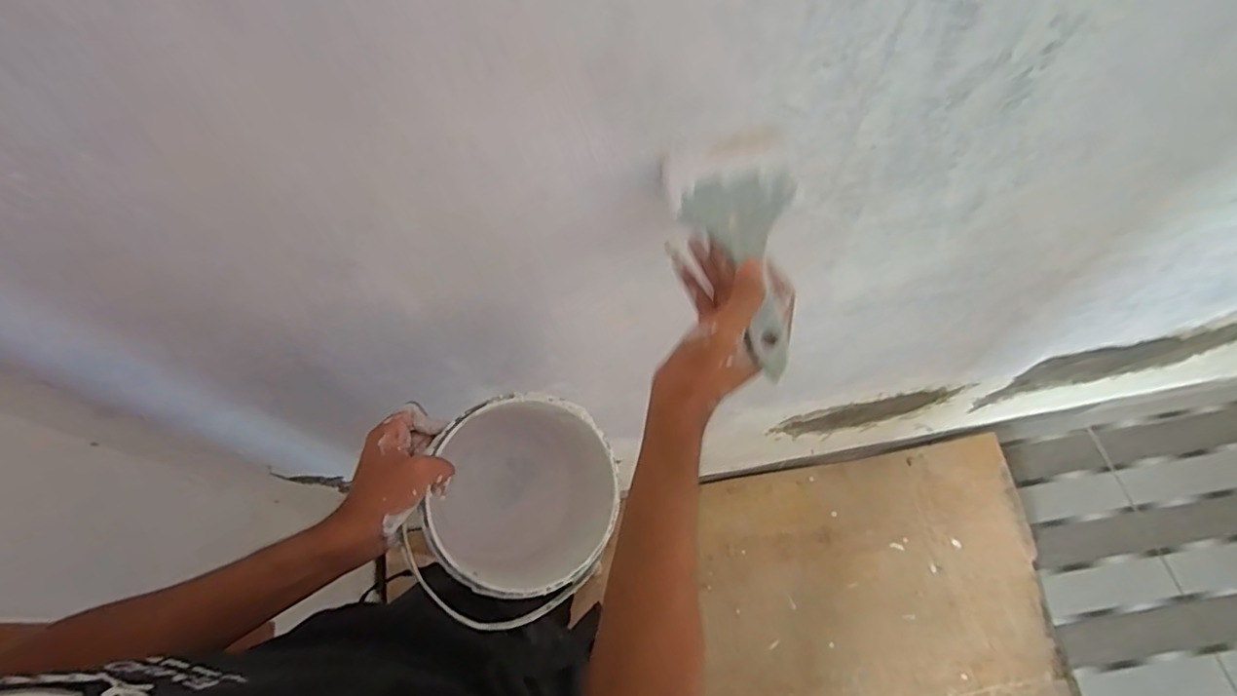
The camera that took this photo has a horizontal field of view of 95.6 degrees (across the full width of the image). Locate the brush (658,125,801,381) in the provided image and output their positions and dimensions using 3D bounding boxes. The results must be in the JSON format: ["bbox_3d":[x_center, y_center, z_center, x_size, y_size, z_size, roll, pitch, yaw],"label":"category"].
[{"bbox_3d":[0.097,-0.068,0.416,0.091,0.029,0.181,-13,77,-3],"label":"brush"}]

